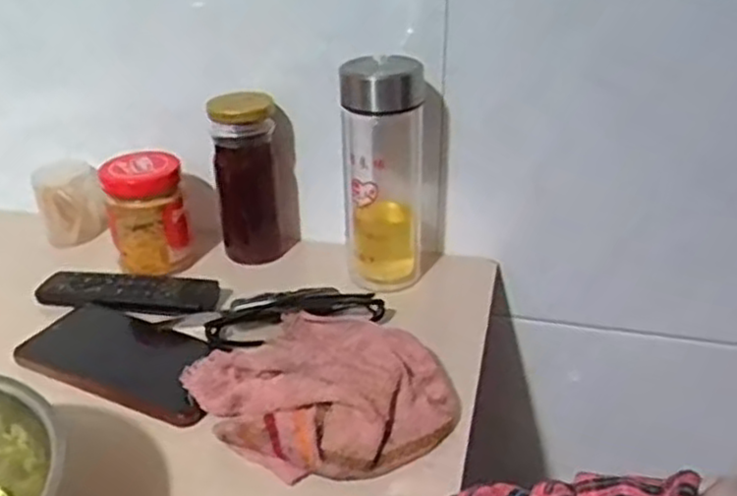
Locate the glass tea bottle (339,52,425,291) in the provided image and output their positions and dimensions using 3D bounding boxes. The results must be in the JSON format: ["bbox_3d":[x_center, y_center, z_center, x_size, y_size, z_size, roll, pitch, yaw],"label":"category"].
[{"bbox_3d":[0.014,-0.064,0.626,0.064,0.189,0.074,2,27,4],"label":"glass tea bottle"}]

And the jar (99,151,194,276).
[{"bbox_3d":[-0.197,-0.032,0.655,0.064,0.090,0.058,-11,29,-20],"label":"jar"}]

